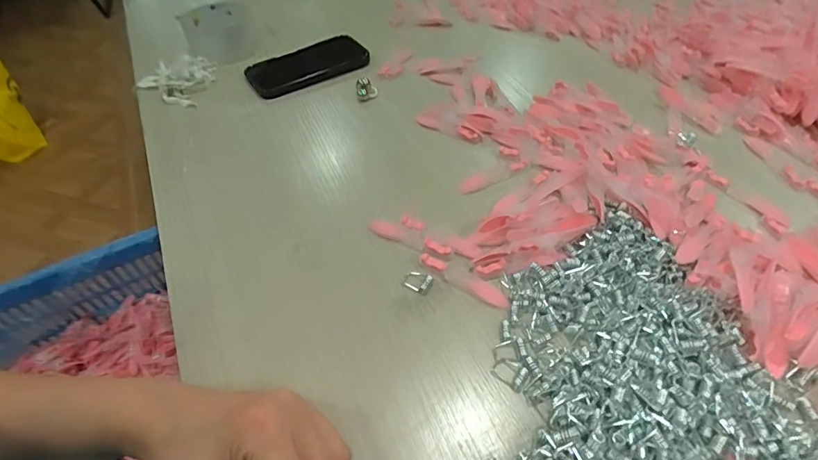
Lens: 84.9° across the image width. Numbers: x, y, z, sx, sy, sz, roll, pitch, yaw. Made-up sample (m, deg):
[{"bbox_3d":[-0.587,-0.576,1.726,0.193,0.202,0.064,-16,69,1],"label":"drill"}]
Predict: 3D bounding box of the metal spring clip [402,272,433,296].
[{"bbox_3d":[0.007,0.040,0.351,0.023,0.007,0.017,20,53,19],"label":"metal spring clip"}]

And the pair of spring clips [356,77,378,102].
[{"bbox_3d":[-0.049,-0.164,0.521,0.023,0.020,0.024,-4,49,-1],"label":"pair of spring clips"}]

